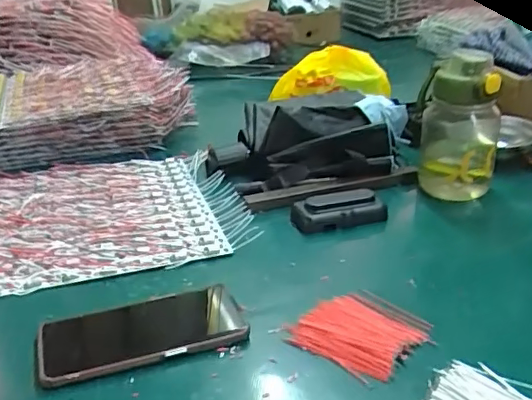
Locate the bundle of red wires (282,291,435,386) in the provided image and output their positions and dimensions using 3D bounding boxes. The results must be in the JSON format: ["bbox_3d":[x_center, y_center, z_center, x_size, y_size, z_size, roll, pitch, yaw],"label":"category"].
[{"bbox_3d":[0.077,0.106,0.462,0.092,0.014,0.084,20,36,36],"label":"bundle of red wires"}]

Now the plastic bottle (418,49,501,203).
[{"bbox_3d":[0.234,-0.089,0.667,0.087,0.178,0.084,8,31,21],"label":"plastic bottle"}]

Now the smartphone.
[{"bbox_3d":[-0.102,0.109,0.467,0.163,0.009,0.083,-11,29,-14],"label":"smartphone"}]

